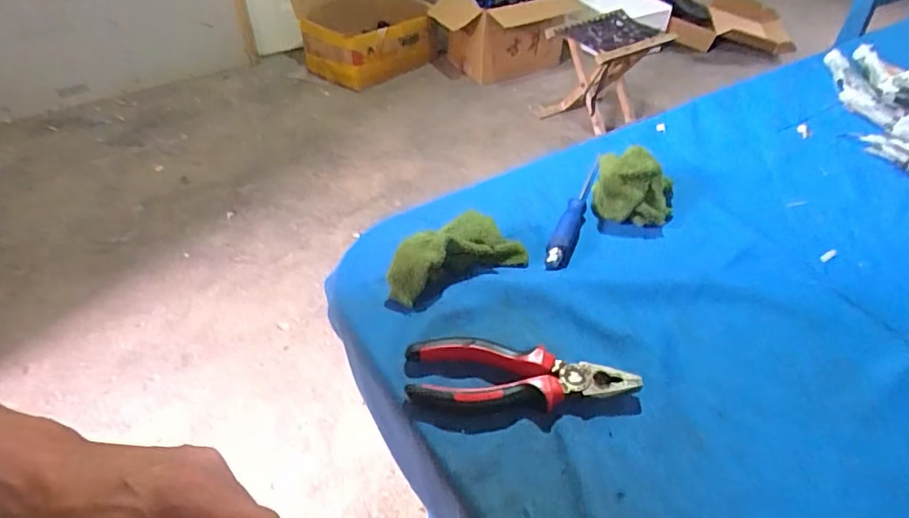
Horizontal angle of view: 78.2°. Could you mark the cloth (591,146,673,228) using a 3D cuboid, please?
[{"bbox_3d":[0.175,-0.075,0.535,0.076,0.055,0.074,15,45,16],"label":"cloth"}]

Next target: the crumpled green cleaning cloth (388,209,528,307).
[{"bbox_3d":[0.000,-0.006,0.470,0.124,0.038,0.047,-20,47,-20],"label":"crumpled green cleaning cloth"}]

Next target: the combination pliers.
[{"bbox_3d":[0.046,0.084,0.391,0.156,0.021,0.052,2,43,2],"label":"combination pliers"}]

